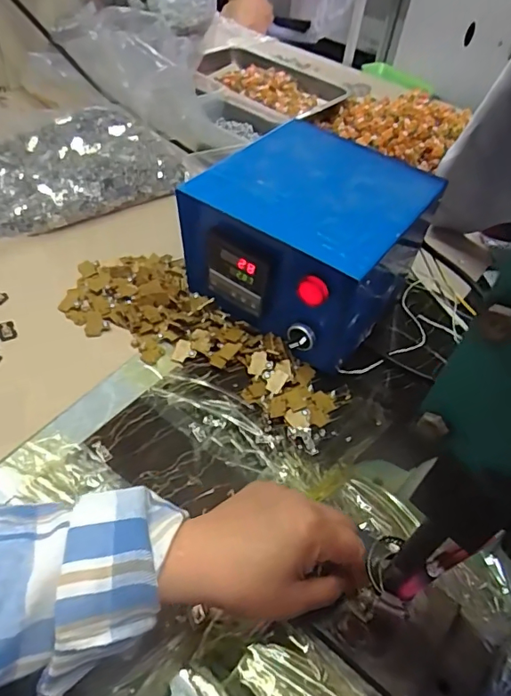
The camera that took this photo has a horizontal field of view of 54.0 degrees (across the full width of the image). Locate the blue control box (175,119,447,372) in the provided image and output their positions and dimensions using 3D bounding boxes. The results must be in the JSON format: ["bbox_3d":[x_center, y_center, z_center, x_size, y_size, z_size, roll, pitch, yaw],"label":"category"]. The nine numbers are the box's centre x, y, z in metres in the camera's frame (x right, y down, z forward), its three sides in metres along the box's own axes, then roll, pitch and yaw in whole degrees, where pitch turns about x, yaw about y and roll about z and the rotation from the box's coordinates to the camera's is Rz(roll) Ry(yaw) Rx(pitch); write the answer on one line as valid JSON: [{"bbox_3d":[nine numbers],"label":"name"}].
[{"bbox_3d":[0.053,-0.104,0.527,0.183,0.158,0.188,31,52,20],"label":"blue control box"}]

